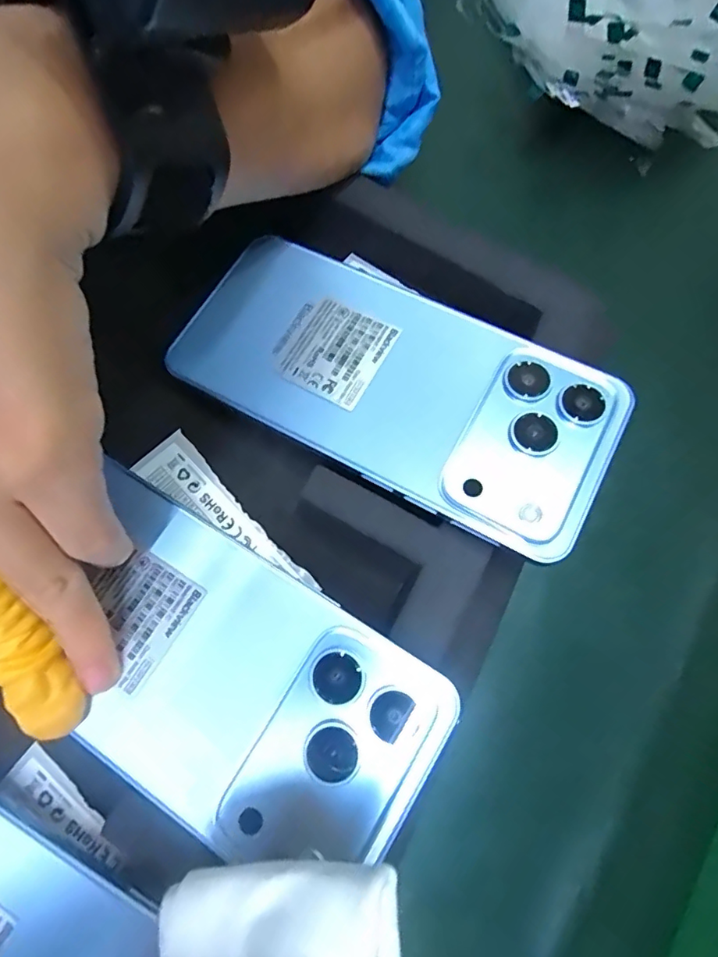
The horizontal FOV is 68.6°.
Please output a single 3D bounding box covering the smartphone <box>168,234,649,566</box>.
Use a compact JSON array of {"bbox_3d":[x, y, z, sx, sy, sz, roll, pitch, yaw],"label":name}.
[{"bbox_3d":[0.012,-0.036,0.194,0.159,0.013,0.075,30,76,2],"label":"smartphone"}]

